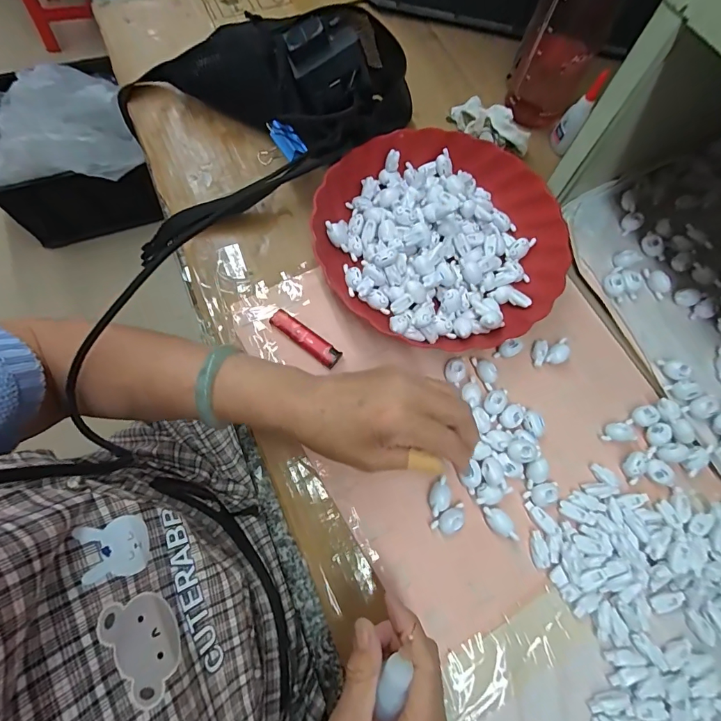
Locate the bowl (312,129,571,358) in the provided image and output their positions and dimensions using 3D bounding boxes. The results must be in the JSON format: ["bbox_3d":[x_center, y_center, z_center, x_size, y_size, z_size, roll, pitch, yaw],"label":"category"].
[{"bbox_3d":[0.084,-0.125,0.403,0.232,0.037,0.234,0,71,-1],"label":"bowl"}]

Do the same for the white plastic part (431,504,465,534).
[{"bbox_3d":[0.074,0.133,0.333,0.031,0.014,0.017,-20,72,-8],"label":"white plastic part"}]

